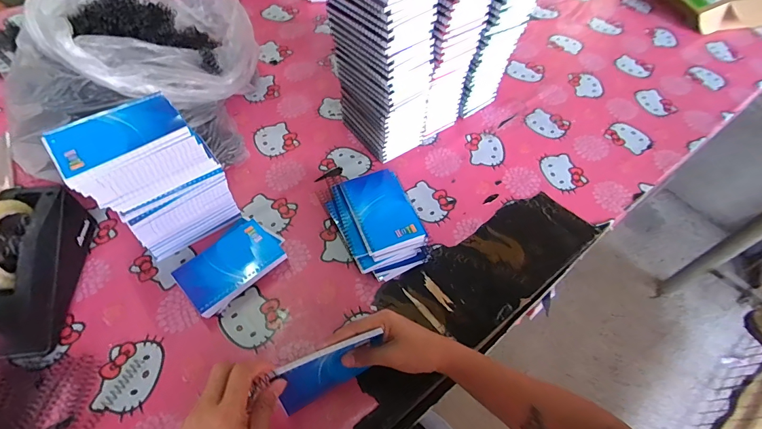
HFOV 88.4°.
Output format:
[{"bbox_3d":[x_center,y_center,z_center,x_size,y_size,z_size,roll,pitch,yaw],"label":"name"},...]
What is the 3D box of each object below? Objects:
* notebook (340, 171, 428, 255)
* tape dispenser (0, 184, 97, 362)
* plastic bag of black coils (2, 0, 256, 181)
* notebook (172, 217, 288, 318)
[{"bbox_3d":[-0.001,-0.008,0.570,0.082,0.008,0.131,-17,58,-14],"label":"notebook"},{"bbox_3d":[-0.450,0.061,0.491,0.070,0.128,0.204,-4,55,-6],"label":"tape dispenser"},{"bbox_3d":[-0.359,-0.254,0.649,0.247,0.231,0.374,2,55,-1],"label":"plastic bag of black coils"},{"bbox_3d":[-0.213,0.063,0.559,0.097,0.030,0.143,38,62,22],"label":"notebook"}]

